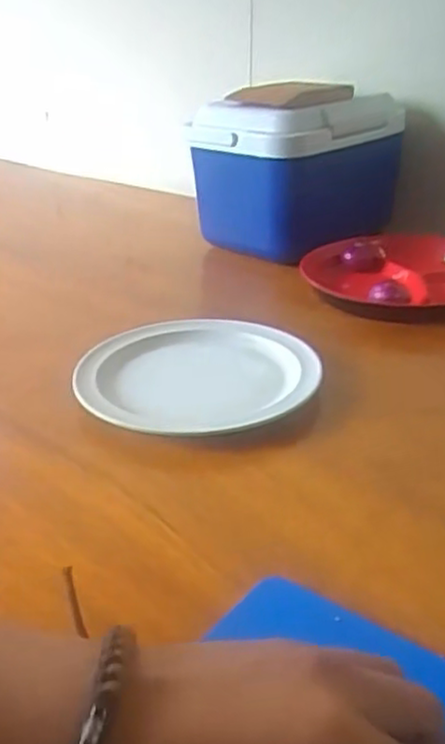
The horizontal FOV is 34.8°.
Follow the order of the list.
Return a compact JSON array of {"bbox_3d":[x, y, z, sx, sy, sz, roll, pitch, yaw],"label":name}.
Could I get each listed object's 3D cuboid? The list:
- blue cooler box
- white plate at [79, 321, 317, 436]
[{"bbox_3d":[0.105,-0.274,0.973,0.173,0.210,0.260,21,32,37],"label":"blue cooler box"},{"bbox_3d":[-0.020,0.005,0.645,0.206,0.026,0.203,-1,27,1],"label":"white plate"}]

